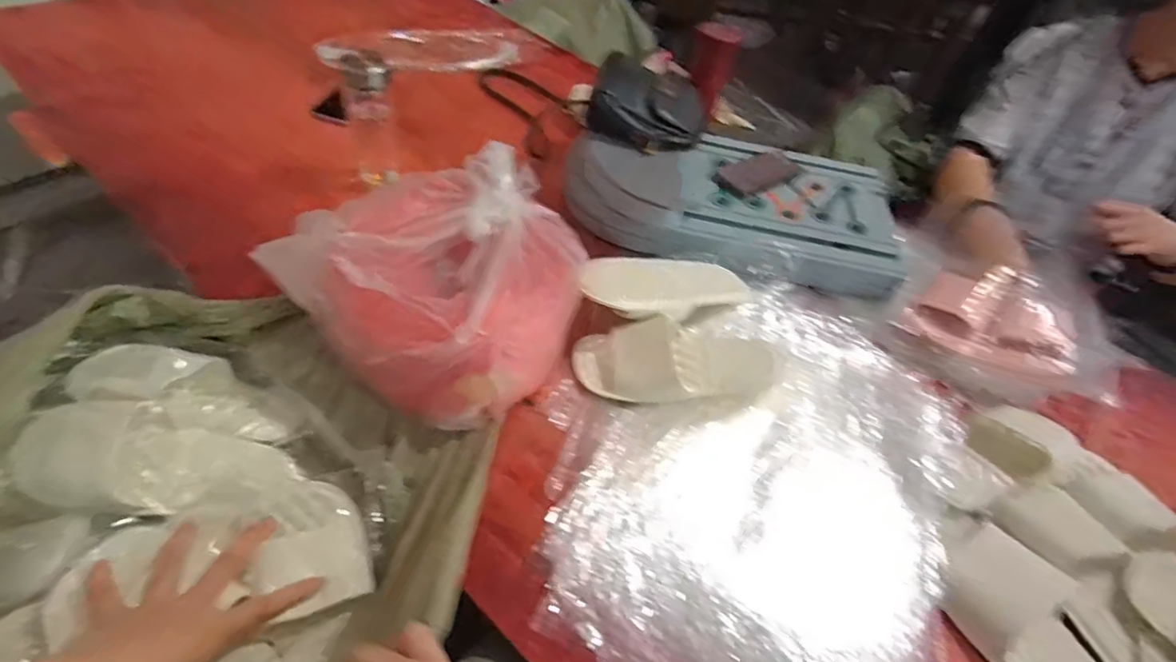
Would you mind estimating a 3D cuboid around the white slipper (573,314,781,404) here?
[{"bbox_3d":[0.113,0.035,0.695,0.247,0.063,0.105,6,48,-5],"label":"white slipper"}]

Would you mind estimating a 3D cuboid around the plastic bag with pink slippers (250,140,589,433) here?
[{"bbox_3d":[-0.152,-0.062,0.663,0.276,0.157,0.296,37,56,20],"label":"plastic bag with pink slippers"}]

